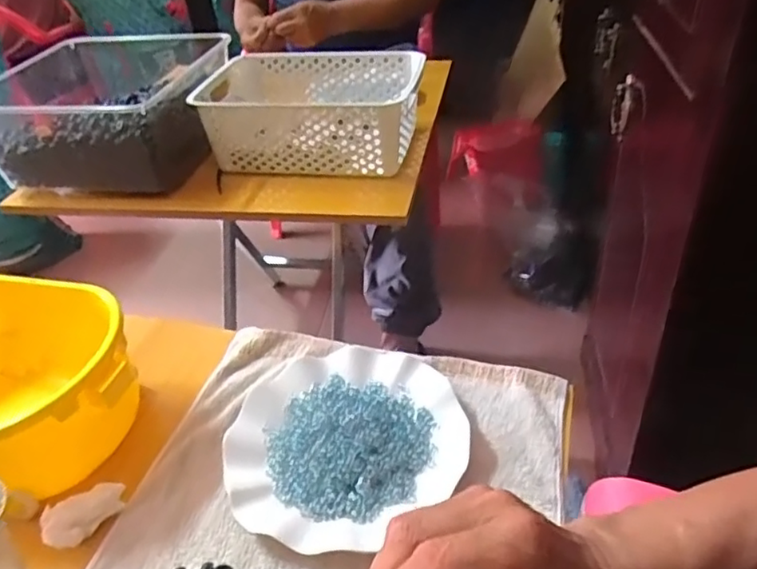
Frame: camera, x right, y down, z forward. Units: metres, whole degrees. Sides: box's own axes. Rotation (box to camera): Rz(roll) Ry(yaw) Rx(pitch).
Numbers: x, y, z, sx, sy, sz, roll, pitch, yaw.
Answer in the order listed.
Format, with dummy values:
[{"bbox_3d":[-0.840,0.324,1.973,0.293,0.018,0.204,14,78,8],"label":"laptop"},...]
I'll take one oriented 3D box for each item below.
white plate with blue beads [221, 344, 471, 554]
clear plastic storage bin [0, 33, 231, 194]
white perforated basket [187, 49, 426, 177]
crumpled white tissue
[{"bbox_3d":[-0.024,0.114,0.477,0.178,0.033,0.182,-4,37,3],"label":"white plate with blue beads"},{"bbox_3d":[-0.390,-0.262,0.936,0.323,0.132,0.294,2,38,11],"label":"clear plastic storage bin"},{"bbox_3d":[-0.093,-0.261,0.914,0.302,0.109,0.229,4,38,13],"label":"white perforated basket"},{"bbox_3d":[-0.215,0.165,0.447,0.024,0.028,0.056,23,46,34],"label":"crumpled white tissue"}]

